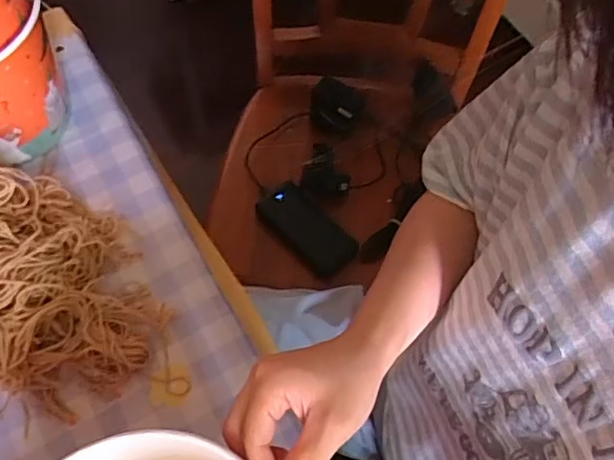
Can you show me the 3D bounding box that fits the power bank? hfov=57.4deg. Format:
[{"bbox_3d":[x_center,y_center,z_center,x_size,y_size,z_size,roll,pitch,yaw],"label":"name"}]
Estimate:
[{"bbox_3d":[-0.003,-0.001,0.821,0.078,0.017,0.154,-40,71,-21],"label":"power bank"}]

